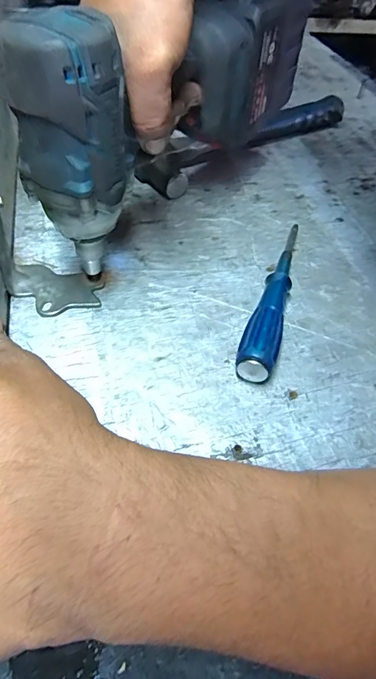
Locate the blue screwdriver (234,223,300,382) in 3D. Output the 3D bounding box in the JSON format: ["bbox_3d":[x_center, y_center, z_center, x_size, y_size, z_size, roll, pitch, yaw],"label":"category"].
[{"bbox_3d":[0.071,-0.043,0.363,0.026,0.024,0.190,15,48,9],"label":"blue screwdriver"}]

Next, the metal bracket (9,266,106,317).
[{"bbox_3d":[-0.106,-0.040,0.352,0.071,0.011,0.051,5,47,0],"label":"metal bracket"}]

